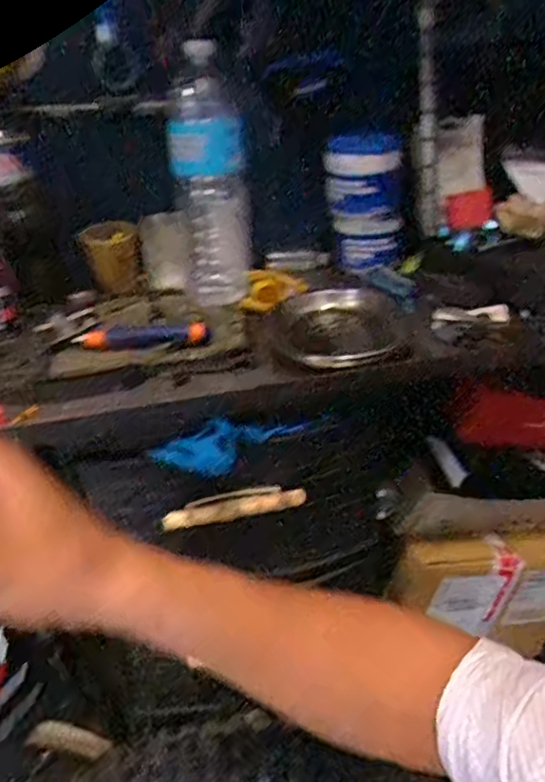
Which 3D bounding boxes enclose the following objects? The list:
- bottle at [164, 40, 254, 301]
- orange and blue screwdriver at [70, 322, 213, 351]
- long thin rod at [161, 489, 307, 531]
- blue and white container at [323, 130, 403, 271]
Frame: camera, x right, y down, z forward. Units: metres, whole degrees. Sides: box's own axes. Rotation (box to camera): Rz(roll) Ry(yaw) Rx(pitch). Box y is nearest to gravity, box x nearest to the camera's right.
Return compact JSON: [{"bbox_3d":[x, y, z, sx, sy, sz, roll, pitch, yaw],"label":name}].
[{"bbox_3d":[-0.079,-0.274,0.825,0.093,0.295,0.081,-1,28,5],"label":"bottle"},{"bbox_3d":[-0.149,-0.061,0.705,0.153,0.025,0.028,-3,28,0],"label":"orange and blue screwdriver"},{"bbox_3d":[-0.037,0.118,0.628,0.143,0.014,0.018,-9,28,-10],"label":"long thin rod"},{"bbox_3d":[0.126,-0.270,0.884,0.082,0.176,0.077,-21,33,-30],"label":"blue and white container"}]

